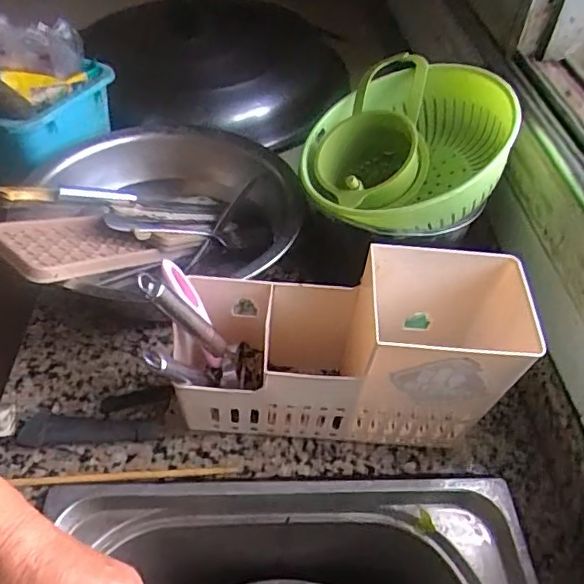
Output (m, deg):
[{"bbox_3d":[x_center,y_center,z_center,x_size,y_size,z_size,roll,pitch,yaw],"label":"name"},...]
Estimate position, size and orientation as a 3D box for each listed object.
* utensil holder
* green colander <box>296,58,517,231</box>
[{"bbox_3d":[0.058,0.062,0.511,0.292,0.183,0.107,4,46,0],"label":"utensil holder"},{"bbox_3d":[0.129,-0.168,0.661,0.228,0.119,0.253,7,55,14],"label":"green colander"}]

